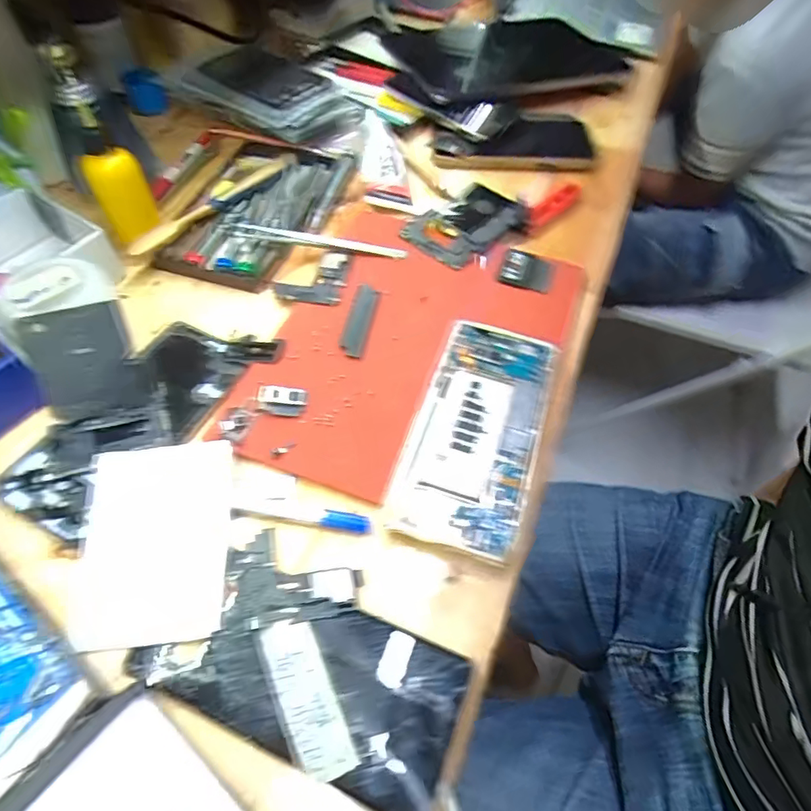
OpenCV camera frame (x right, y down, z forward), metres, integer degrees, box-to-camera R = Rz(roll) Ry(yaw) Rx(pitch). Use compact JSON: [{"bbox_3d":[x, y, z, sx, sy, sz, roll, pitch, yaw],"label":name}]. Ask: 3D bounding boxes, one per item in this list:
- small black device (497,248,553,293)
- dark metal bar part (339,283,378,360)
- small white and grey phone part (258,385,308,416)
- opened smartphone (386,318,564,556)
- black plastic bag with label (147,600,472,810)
[{"bbox_3d":[0.096,-0.106,0.392,0.041,0.006,0.038,18,59,9],"label":"small black device"},{"bbox_3d":[-0.033,-0.063,0.358,0.017,0.004,0.068,10,58,4],"label":"dark metal bar part"},{"bbox_3d":[-0.079,-0.004,0.315,0.030,0.006,0.018,7,58,3],"label":"small white and grey phone part"},{"bbox_3d":[0.044,0.012,0.308,0.075,0.011,0.156,16,59,8],"label":"opened smartphone"},{"bbox_3d":[-0.039,0.129,0.233,0.127,0.005,0.070,18,59,10],"label":"black plastic bag with label"}]

